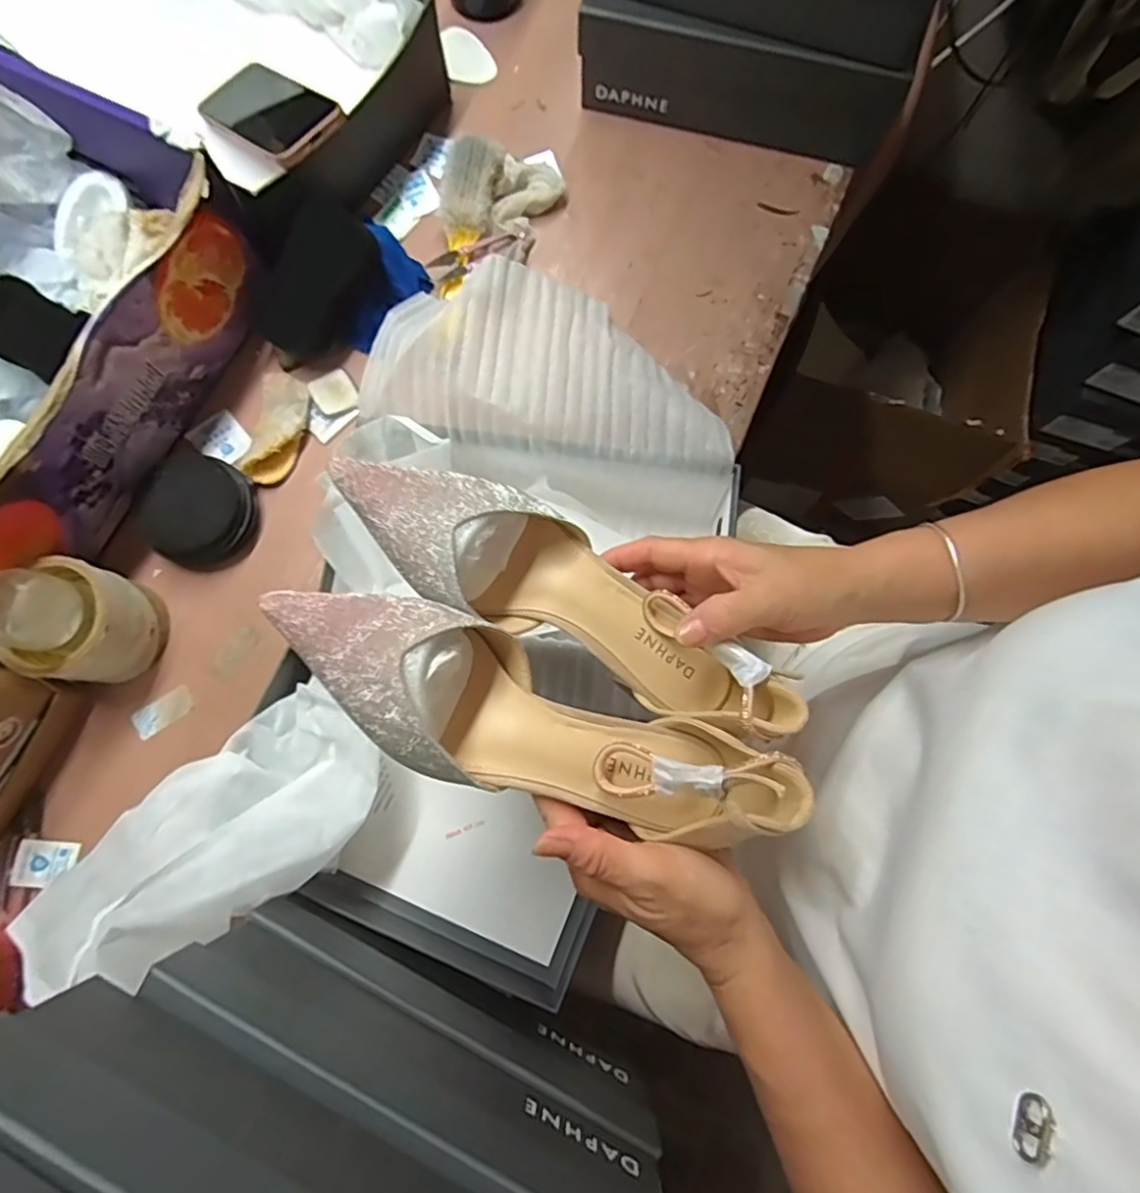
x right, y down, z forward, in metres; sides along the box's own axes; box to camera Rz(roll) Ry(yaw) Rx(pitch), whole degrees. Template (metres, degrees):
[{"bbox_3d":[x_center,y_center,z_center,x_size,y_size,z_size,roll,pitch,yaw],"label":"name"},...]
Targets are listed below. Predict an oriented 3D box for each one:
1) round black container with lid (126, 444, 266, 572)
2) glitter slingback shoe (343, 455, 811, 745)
[{"bbox_3d":[-0.322,-0.076,0.559,0.091,0.042,0.091,0,78,0],"label":"round black container with lid"},{"bbox_3d":[-0.002,-0.005,0.346,0.250,0.072,0.072,29,80,-3],"label":"glitter slingback shoe"}]

